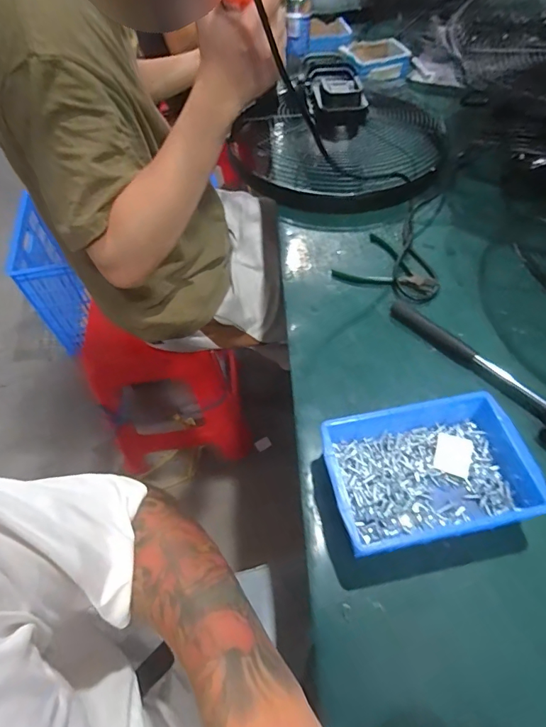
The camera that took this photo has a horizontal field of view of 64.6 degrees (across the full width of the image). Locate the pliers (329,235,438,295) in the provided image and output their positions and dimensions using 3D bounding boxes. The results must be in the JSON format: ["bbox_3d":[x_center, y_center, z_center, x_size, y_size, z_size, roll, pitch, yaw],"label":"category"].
[{"bbox_3d":[0.189,-0.163,0.692,0.156,0.017,0.111,18,57,16],"label":"pliers"}]

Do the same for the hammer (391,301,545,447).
[{"bbox_3d":[0.266,-0.006,0.563,0.068,0.032,0.271,-36,59,-21],"label":"hammer"}]

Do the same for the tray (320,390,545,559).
[{"bbox_3d":[0.163,0.115,0.459,0.207,0.058,0.135,-10,54,-3],"label":"tray"}]

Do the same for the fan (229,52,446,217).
[{"bbox_3d":[0.143,-0.451,0.859,0.377,0.146,0.405,10,55,11],"label":"fan"}]

